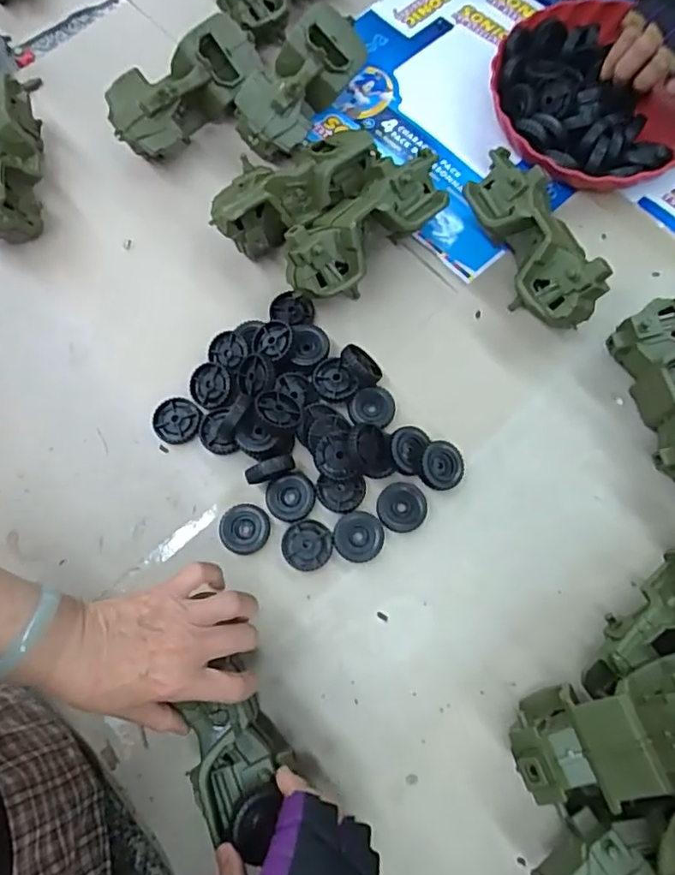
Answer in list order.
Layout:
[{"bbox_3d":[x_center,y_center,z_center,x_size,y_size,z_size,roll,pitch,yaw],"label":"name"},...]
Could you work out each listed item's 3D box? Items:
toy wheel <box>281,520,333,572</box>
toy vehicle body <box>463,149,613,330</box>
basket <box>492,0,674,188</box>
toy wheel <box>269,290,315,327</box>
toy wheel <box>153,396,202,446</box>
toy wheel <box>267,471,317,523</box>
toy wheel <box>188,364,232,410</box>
[{"bbox_3d":[-0.027,0.095,0.505,0.043,0.008,0.043,-3,71,1],"label":"toy wheel"},{"bbox_3d":[0.184,-0.188,0.557,0.068,0.079,0.190,-22,72,-6],"label":"toy vehicle body"},{"bbox_3d":[0.270,-0.361,0.624,0.218,0.055,0.230,0,71,1],"label":"basket"},{"bbox_3d":[-0.045,-0.127,0.573,0.044,0.016,0.040,0,71,1],"label":"toy wheel"},{"bbox_3d":[-0.151,-0.016,0.545,0.044,0.010,0.043,0,71,1],"label":"toy wheel"},{"bbox_3d":[-0.041,0.055,0.518,0.044,0.009,0.042,0,71,1],"label":"toy wheel"},{"bbox_3d":[-0.121,-0.047,0.548,0.039,0.011,0.043,-9,71,-2],"label":"toy wheel"}]

